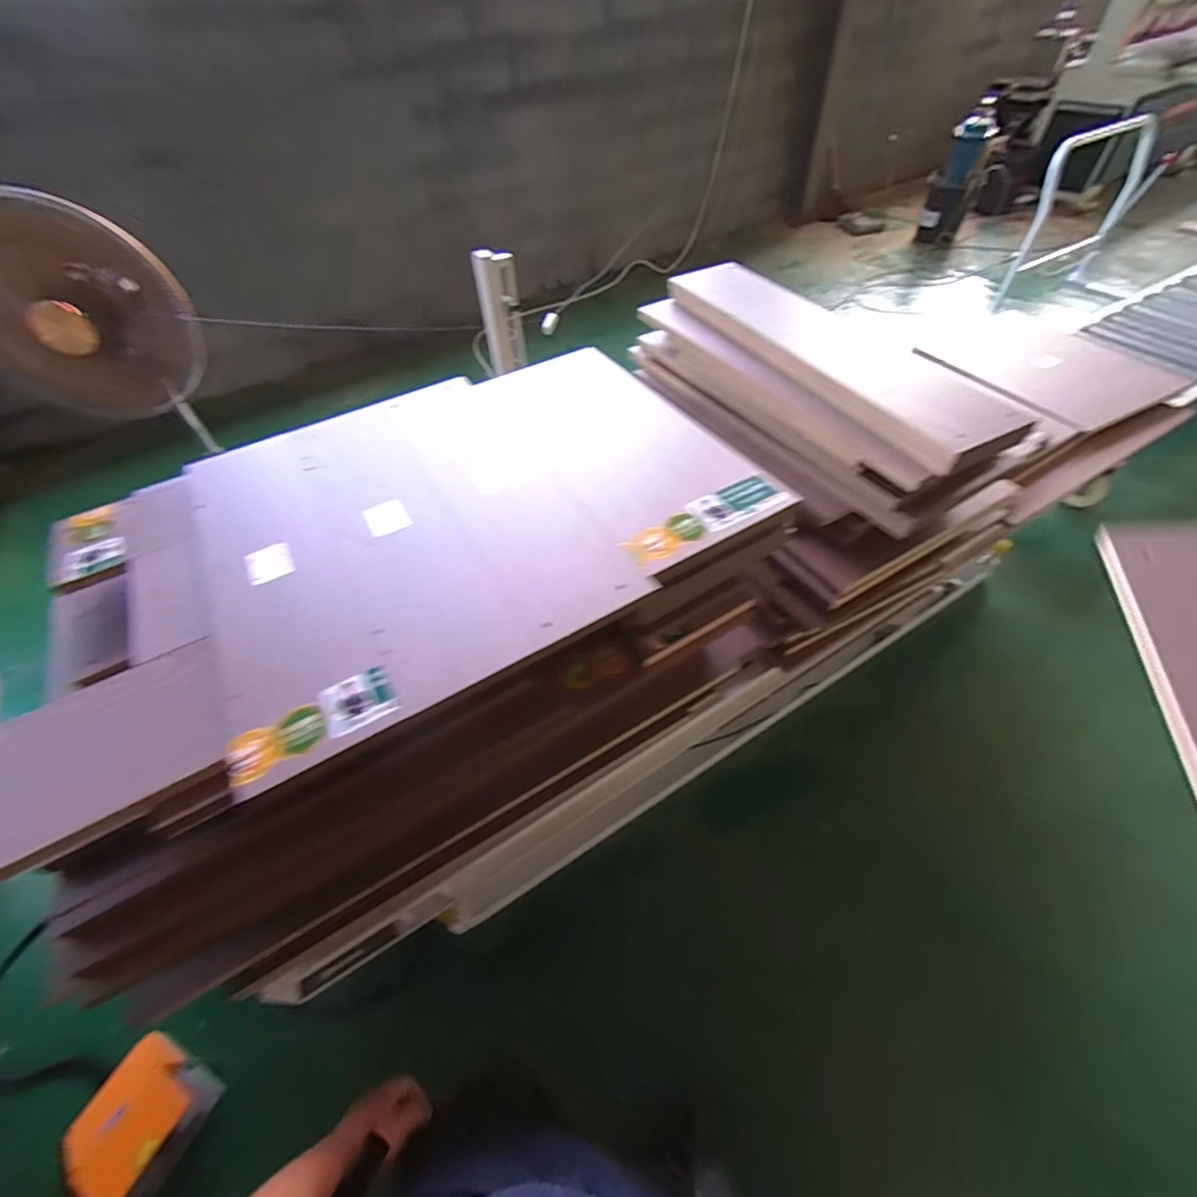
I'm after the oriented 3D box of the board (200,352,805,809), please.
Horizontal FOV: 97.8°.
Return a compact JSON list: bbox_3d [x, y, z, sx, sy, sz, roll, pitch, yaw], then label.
[{"bbox_3d":[-0.185,-0.155,0.754,0.722,0.037,0.609,-26,53,-18],"label":"board"}]

